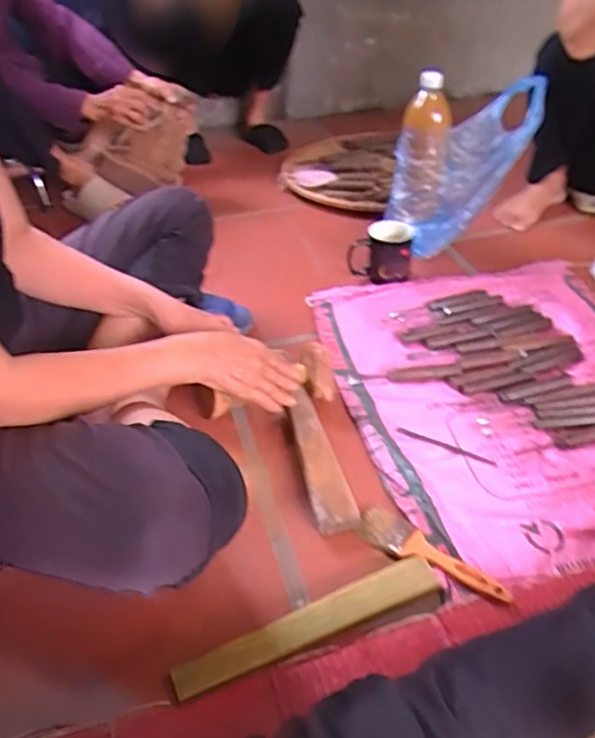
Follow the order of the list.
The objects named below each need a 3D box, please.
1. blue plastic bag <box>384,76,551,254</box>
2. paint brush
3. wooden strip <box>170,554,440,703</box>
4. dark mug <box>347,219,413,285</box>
[{"bbox_3d":[0.303,-0.364,1.125,0.242,0.282,0.114,-12,39,-10],"label":"blue plastic bag"},{"bbox_3d":[0.149,0.207,0.690,0.179,0.012,0.046,25,48,32],"label":"paint brush"},{"bbox_3d":[0.013,0.258,0.631,0.283,0.018,0.039,-19,41,-16],"label":"wooden strip"},{"bbox_3d":[0.151,-0.211,1.136,0.116,0.091,0.070,-2,39,4],"label":"dark mug"}]

